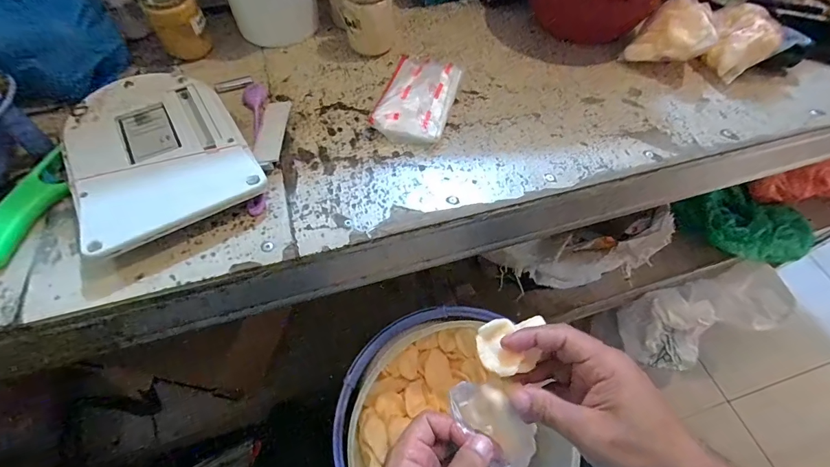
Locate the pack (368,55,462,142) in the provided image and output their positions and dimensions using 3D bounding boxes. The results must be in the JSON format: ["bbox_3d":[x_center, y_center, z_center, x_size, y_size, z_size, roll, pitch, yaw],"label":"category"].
[{"bbox_3d":[0.006,-0.158,0.433,0.074,0.028,0.135,14,58,7],"label":"pack"}]

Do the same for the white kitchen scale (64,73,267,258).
[{"bbox_3d":[-0.247,-0.078,0.372,0.144,0.035,0.198,-29,63,-19],"label":"white kitchen scale"}]

